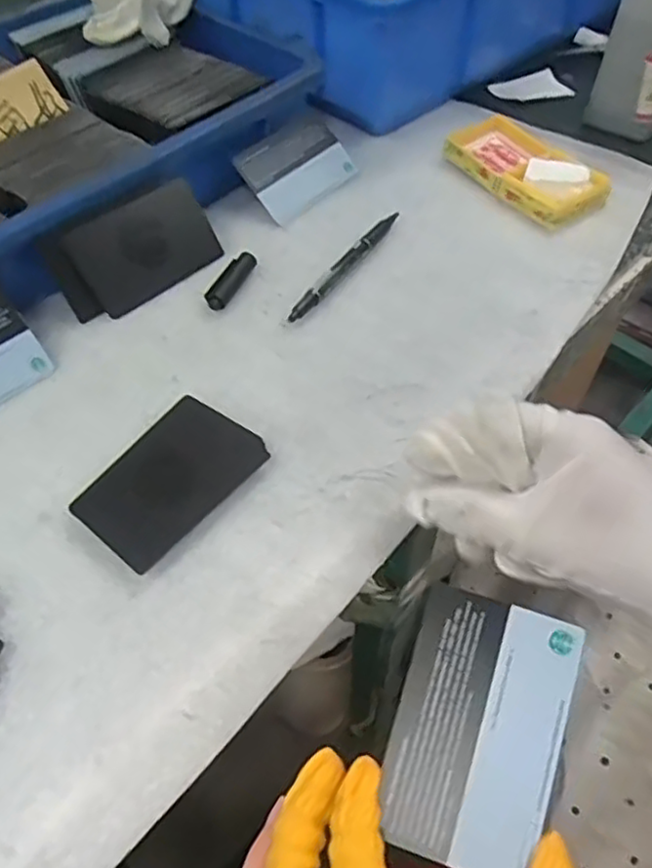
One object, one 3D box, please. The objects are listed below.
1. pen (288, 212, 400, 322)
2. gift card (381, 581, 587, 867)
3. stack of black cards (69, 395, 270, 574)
[{"bbox_3d":[0.014,-0.108,0.423,0.009,0.010,0.118,30,60,19],"label":"pen"},{"bbox_3d":[0.051,0.099,0.228,0.054,0.004,0.084,16,76,13],"label":"gift card"},{"bbox_3d":[-0.078,0.021,0.333,0.058,0.006,0.087,34,61,21],"label":"stack of black cards"}]

